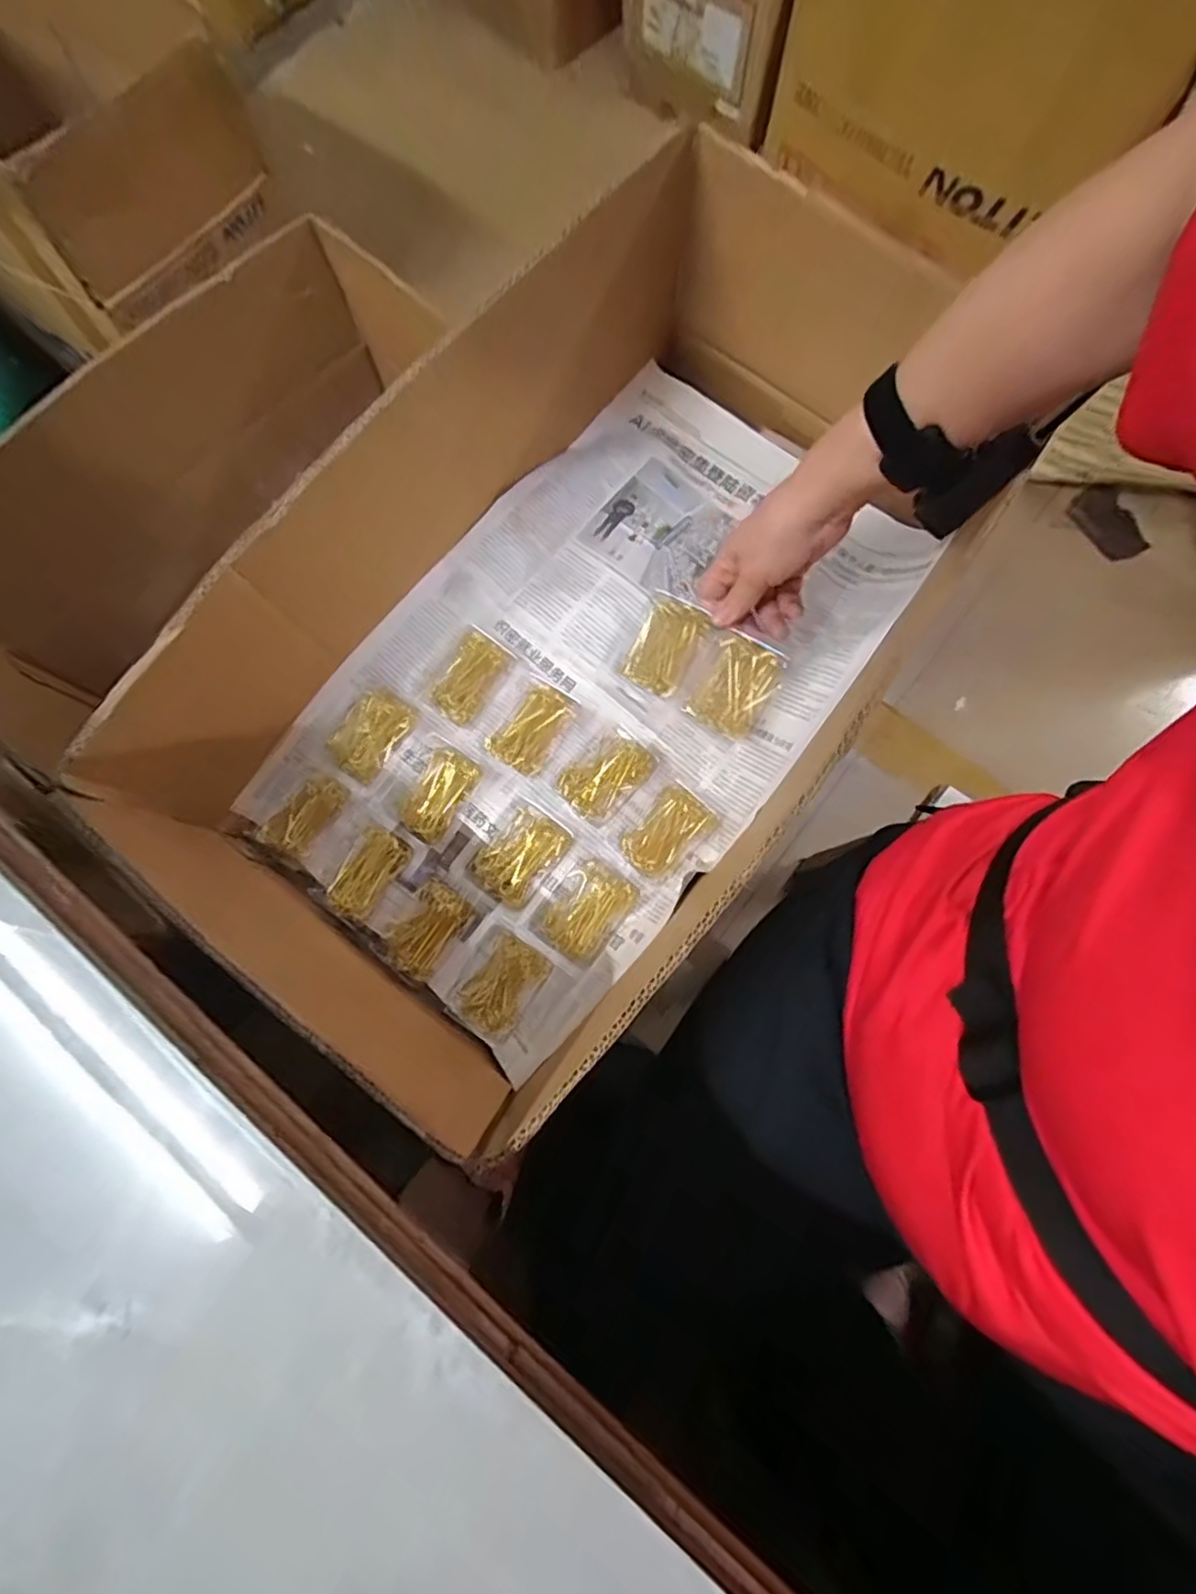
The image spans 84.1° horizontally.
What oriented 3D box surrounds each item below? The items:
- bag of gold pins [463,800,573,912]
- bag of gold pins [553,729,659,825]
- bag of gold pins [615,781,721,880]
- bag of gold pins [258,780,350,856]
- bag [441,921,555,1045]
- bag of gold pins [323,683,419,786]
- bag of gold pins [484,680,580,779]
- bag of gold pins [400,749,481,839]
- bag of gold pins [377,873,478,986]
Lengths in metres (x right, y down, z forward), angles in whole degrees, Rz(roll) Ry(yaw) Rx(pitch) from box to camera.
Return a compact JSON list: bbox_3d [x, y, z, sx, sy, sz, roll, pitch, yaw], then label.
[{"bbox_3d":[-0.062,0.043,0.518,0.058,0.026,0.078,37,80,9],"label":"bag of gold pins"},{"bbox_3d":[0.006,-0.018,0.531,0.051,0.028,0.075,43,81,10],"label":"bag of gold pins"},{"bbox_3d":[0.054,0.027,0.522,0.076,0.025,0.049,-44,80,-8],"label":"bag of gold pins"},{"bbox_3d":[-0.234,0.015,0.531,0.036,0.022,0.073,42,81,9],"label":"bag of gold pins"},{"bbox_3d":[-0.077,0.143,0.509,0.057,0.014,0.075,33,80,8],"label":"bag"},{"bbox_3d":[-0.184,-0.052,0.535,0.043,0.019,0.072,34,80,8],"label":"bag of gold pins"},{"bbox_3d":[-0.052,-0.056,0.537,0.047,0.024,0.075,32,80,8],"label":"bag of gold pins"},{"bbox_3d":[-0.131,-0.004,0.536,0.044,0.023,0.072,32,80,8],"label":"bag of gold pins"},{"bbox_3d":[-0.135,0.102,0.517,0.049,0.029,0.074,35,80,8],"label":"bag of gold pins"}]

